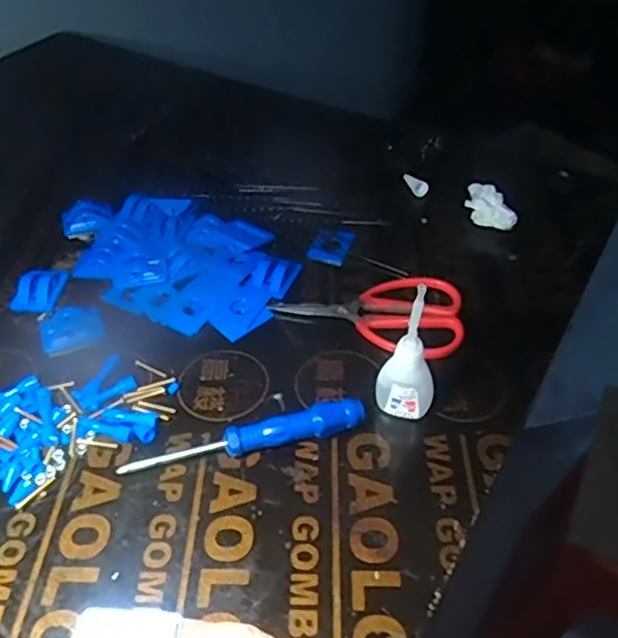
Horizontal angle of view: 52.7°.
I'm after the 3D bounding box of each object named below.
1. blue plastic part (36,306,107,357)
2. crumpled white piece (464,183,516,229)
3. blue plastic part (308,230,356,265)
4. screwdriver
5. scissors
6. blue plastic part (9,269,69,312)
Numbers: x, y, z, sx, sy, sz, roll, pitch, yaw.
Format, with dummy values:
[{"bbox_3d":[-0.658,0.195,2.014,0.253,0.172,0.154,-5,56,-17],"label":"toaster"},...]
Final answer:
[{"bbox_3d":[-0.181,0.006,0.473,0.045,0.006,0.047,-20,46,-17],"label":"blue plastic part"},{"bbox_3d":[0.158,-0.099,0.554,0.019,0.030,0.060,-18,46,-16],"label":"crumpled white piece"},{"bbox_3d":[0.019,-0.062,0.539,0.033,0.008,0.037,15,46,17],"label":"blue plastic part"},{"bbox_3d":[-0.038,0.077,0.389,0.151,0.019,0.017,-13,45,-11],"label":"screwdriver"},{"bbox_3d":[0.047,-0.012,0.483,0.144,0.012,0.077,13,46,15],"label":"scissors"},{"bbox_3d":[-0.218,-0.026,0.503,0.034,0.012,0.043,3,44,6],"label":"blue plastic part"}]

